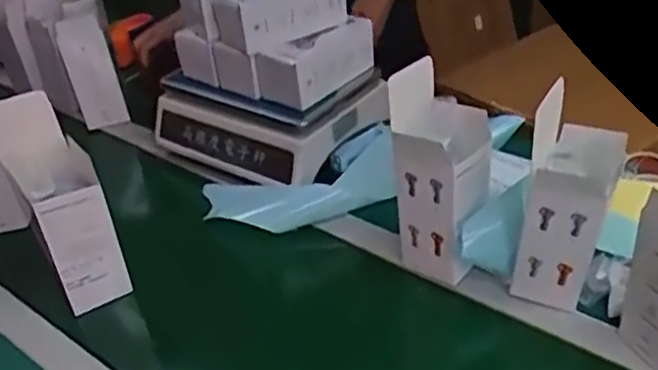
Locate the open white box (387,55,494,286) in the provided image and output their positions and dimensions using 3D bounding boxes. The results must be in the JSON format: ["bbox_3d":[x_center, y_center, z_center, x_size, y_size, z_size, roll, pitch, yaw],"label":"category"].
[{"bbox_3d":[0.125,-0.007,0.757,0.102,0.230,0.074,21,43,32],"label":"open white box"}]

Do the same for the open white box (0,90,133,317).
[{"bbox_3d":[-0.304,0.026,0.784,0.079,0.235,0.110,-27,41,-27],"label":"open white box"}]

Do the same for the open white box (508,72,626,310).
[{"bbox_3d":[0.239,0.020,0.695,0.086,0.231,0.080,14,40,25],"label":"open white box"}]

